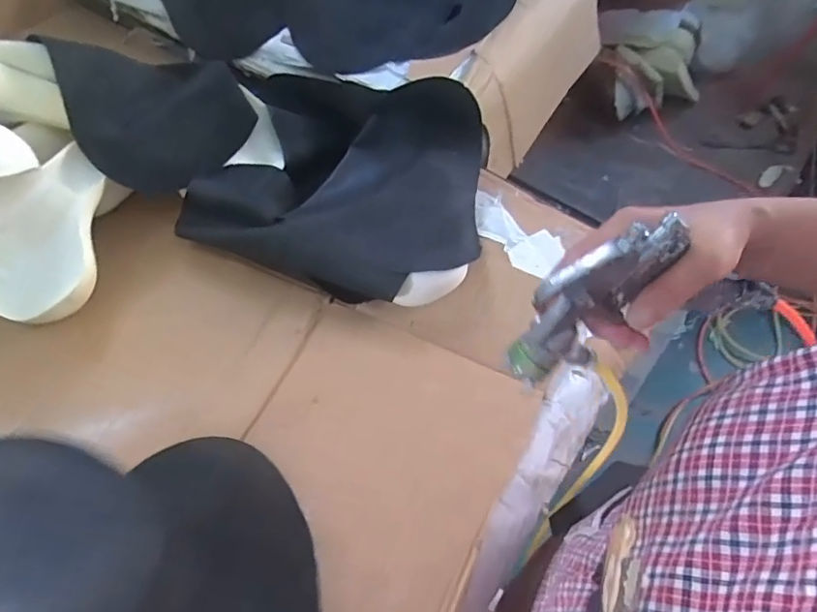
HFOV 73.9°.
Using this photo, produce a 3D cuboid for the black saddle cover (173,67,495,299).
[{"bbox_3d":[-0.089,-0.162,0.736,0.369,0.103,0.309,7,58,3],"label":"black saddle cover"}]

